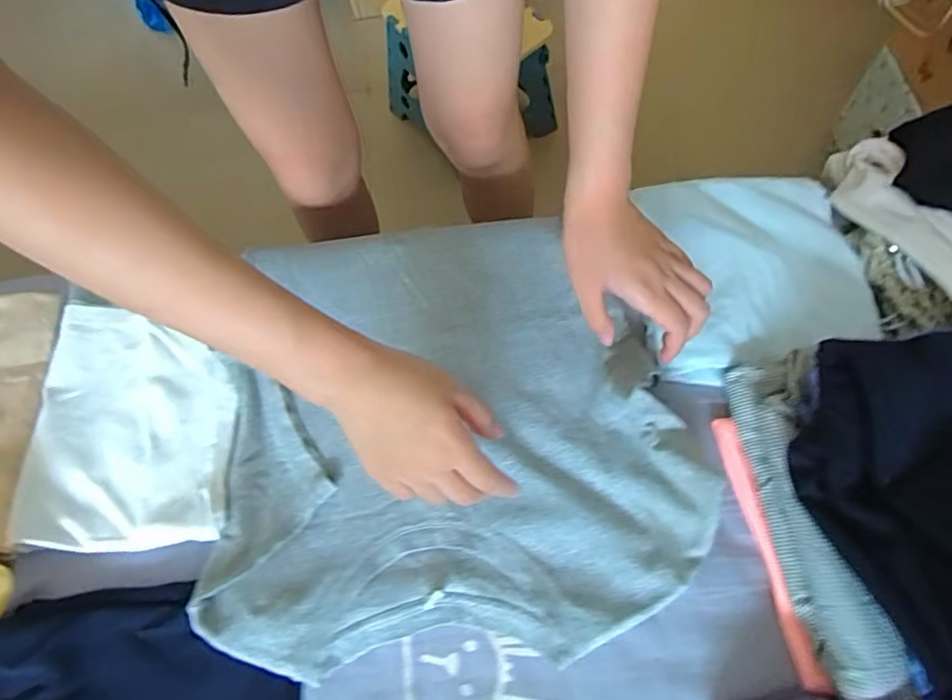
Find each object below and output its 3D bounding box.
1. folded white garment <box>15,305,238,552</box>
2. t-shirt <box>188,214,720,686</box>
[{"bbox_3d":[-0.286,0.053,0.468,0.164,0.022,0.210,-6,68,0],"label":"folded white garment"},{"bbox_3d":[-0.021,0.046,0.449,0.351,0.043,0.348,-5,68,0],"label":"t-shirt"}]

